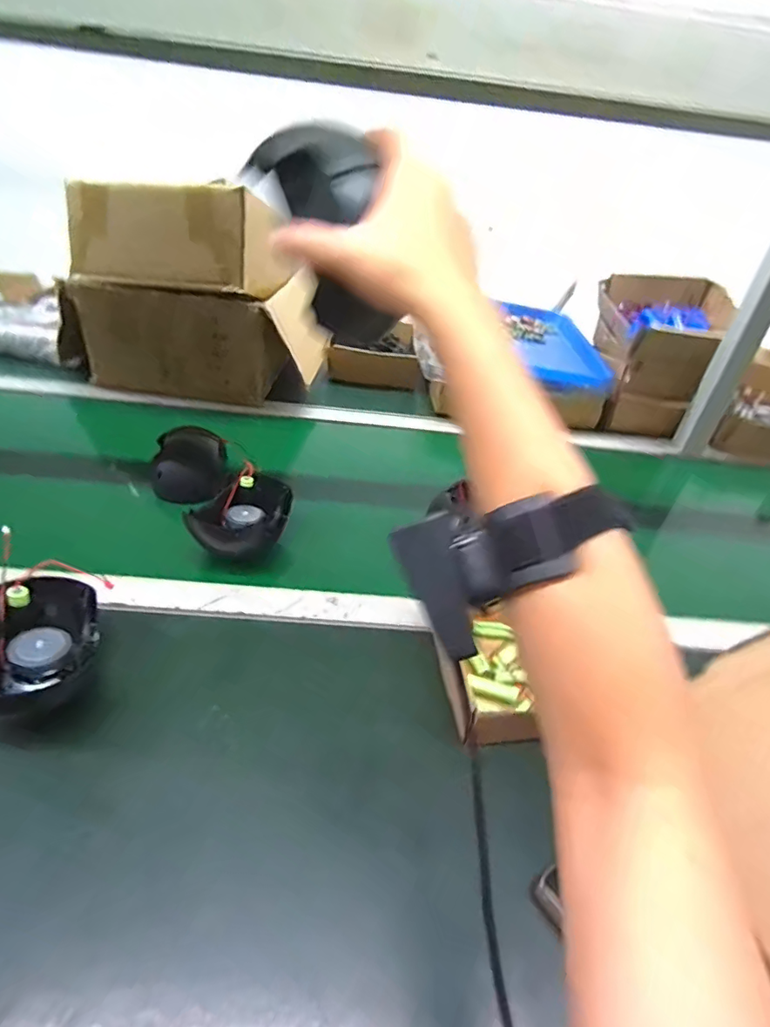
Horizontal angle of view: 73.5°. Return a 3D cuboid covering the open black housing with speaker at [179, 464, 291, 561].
[{"bbox_3d":[-0.159,0.006,0.597,0.072,0.062,0.116,20,40,15],"label":"open black housing with speaker"}]

